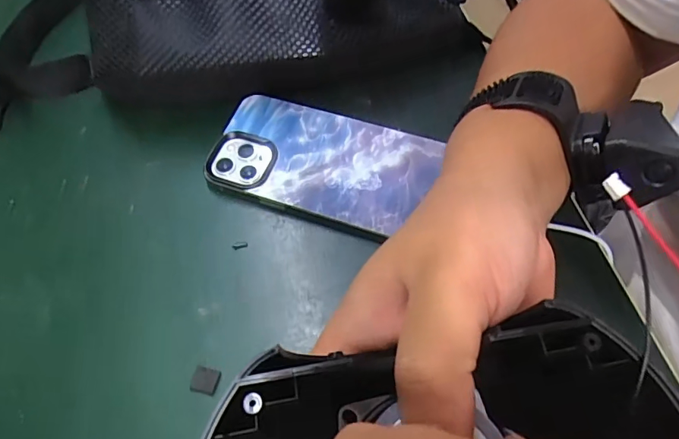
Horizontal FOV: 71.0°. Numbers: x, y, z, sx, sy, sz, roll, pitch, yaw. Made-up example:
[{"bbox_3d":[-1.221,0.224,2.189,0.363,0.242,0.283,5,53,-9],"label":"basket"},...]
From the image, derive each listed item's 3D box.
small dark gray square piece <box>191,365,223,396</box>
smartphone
[{"bbox_3d":[-0.073,0.087,0.258,0.014,0.004,0.014,9,63,8],"label":"small dark gray square piece"},{"bbox_3d":[-0.012,-0.037,0.317,0.142,0.014,0.077,16,64,11],"label":"smartphone"}]

